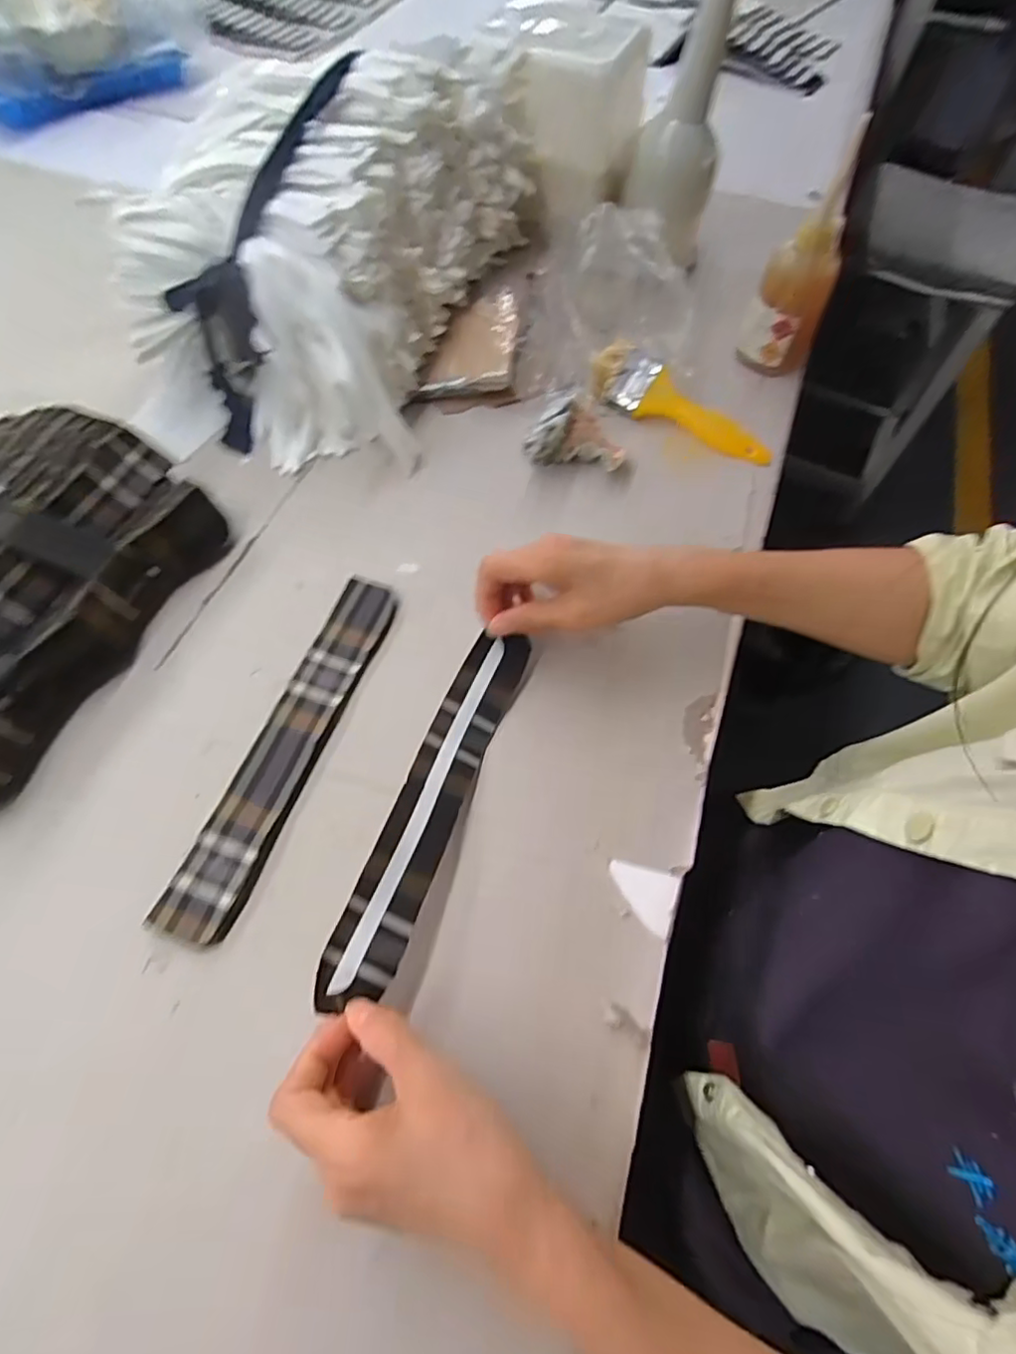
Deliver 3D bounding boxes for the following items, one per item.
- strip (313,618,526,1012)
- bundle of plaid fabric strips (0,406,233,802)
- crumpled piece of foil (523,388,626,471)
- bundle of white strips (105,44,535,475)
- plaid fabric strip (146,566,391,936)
[{"bbox_3d":[-0.046,0.072,0.367,0.038,0.030,0.237,18,57,9],"label":"strip"},{"bbox_3d":[-0.351,-0.071,0.417,0.185,0.074,0.268,23,65,11],"label":"bundle of plaid fabric strips"},{"bbox_3d":[0.059,-0.203,0.506,0.083,0.047,0.055,14,64,6],"label":"crumpled piece of foil"},{"bbox_3d":[-0.154,-0.378,0.522,0.262,0.167,0.353,17,64,8],"label":"bundle of white strips"},{"bbox_3d":[-0.143,0.040,0.401,0.044,0.009,0.258,19,64,8],"label":"plaid fabric strip"}]

